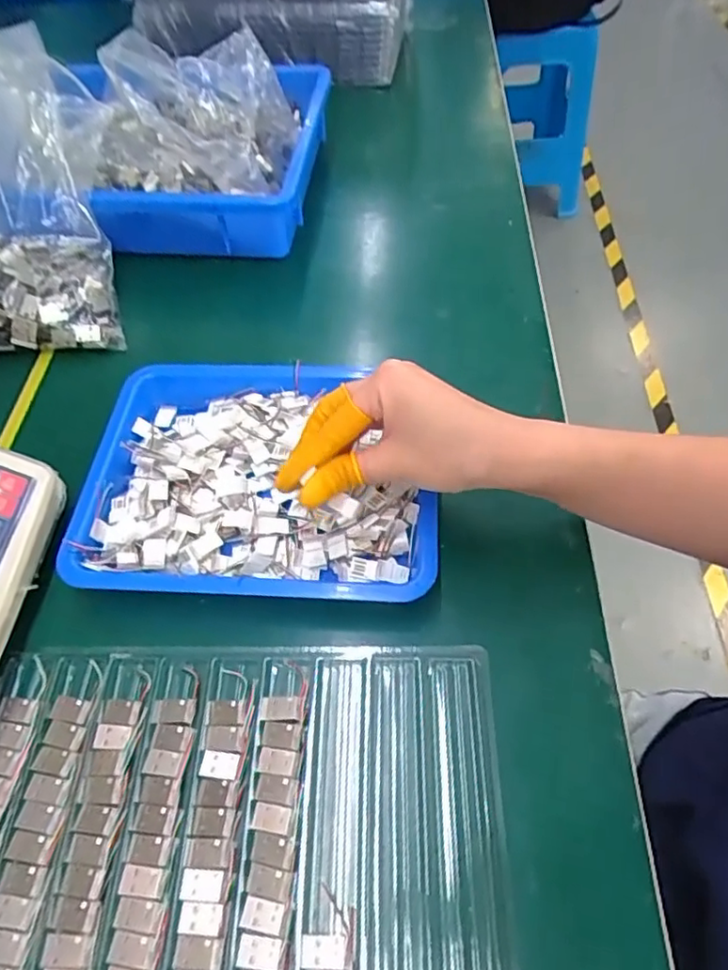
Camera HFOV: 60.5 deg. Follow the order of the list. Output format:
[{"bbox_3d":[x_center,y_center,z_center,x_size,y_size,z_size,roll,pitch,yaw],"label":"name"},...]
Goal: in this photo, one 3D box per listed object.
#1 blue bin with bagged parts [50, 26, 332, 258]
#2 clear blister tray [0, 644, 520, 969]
[{"bbox_3d":[-0.142,-0.330,0.560,0.189,0.120,0.233,4,56,5],"label":"blue bin with bagged parts"},{"bbox_3d":[-0.068,0.157,0.296,0.265,0.017,0.158,-1,55,2],"label":"clear blister tray"}]

